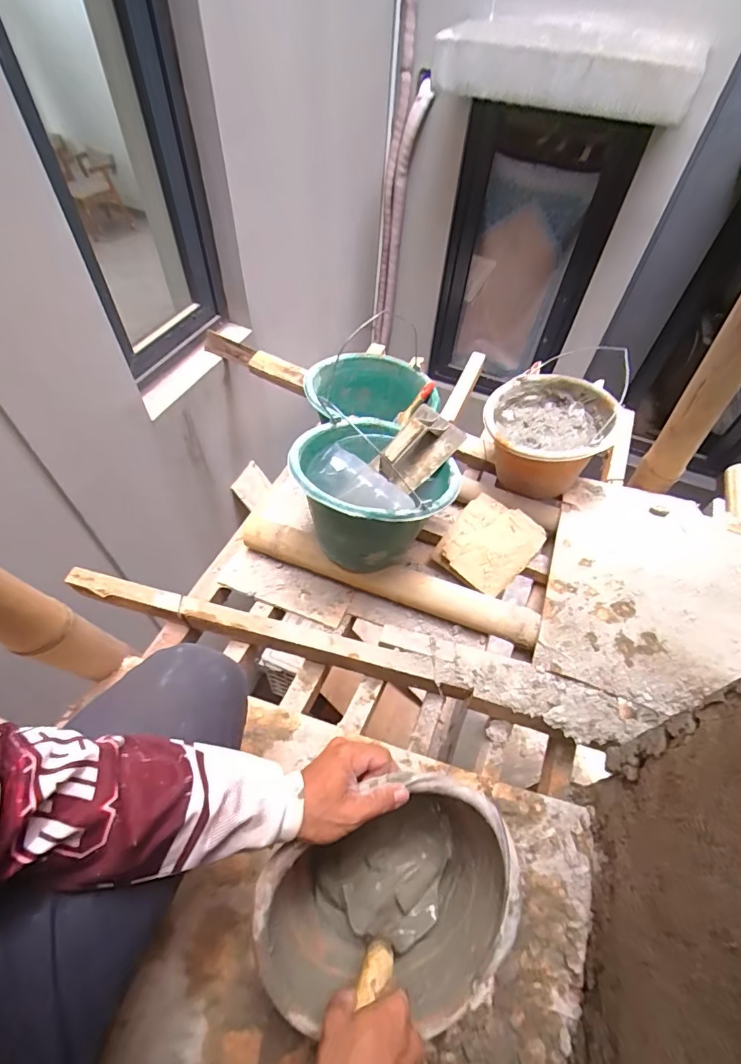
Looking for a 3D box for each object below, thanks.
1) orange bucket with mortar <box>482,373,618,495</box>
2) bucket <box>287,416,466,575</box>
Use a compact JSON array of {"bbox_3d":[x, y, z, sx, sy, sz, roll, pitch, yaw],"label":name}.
[{"bbox_3d":[0.344,-0.180,0.952,0.241,0.195,0.221,9,53,3],"label":"orange bucket with mortar"},{"bbox_3d":[0.000,-0.063,0.801,0.263,0.189,0.244,36,59,21],"label":"bucket"}]

